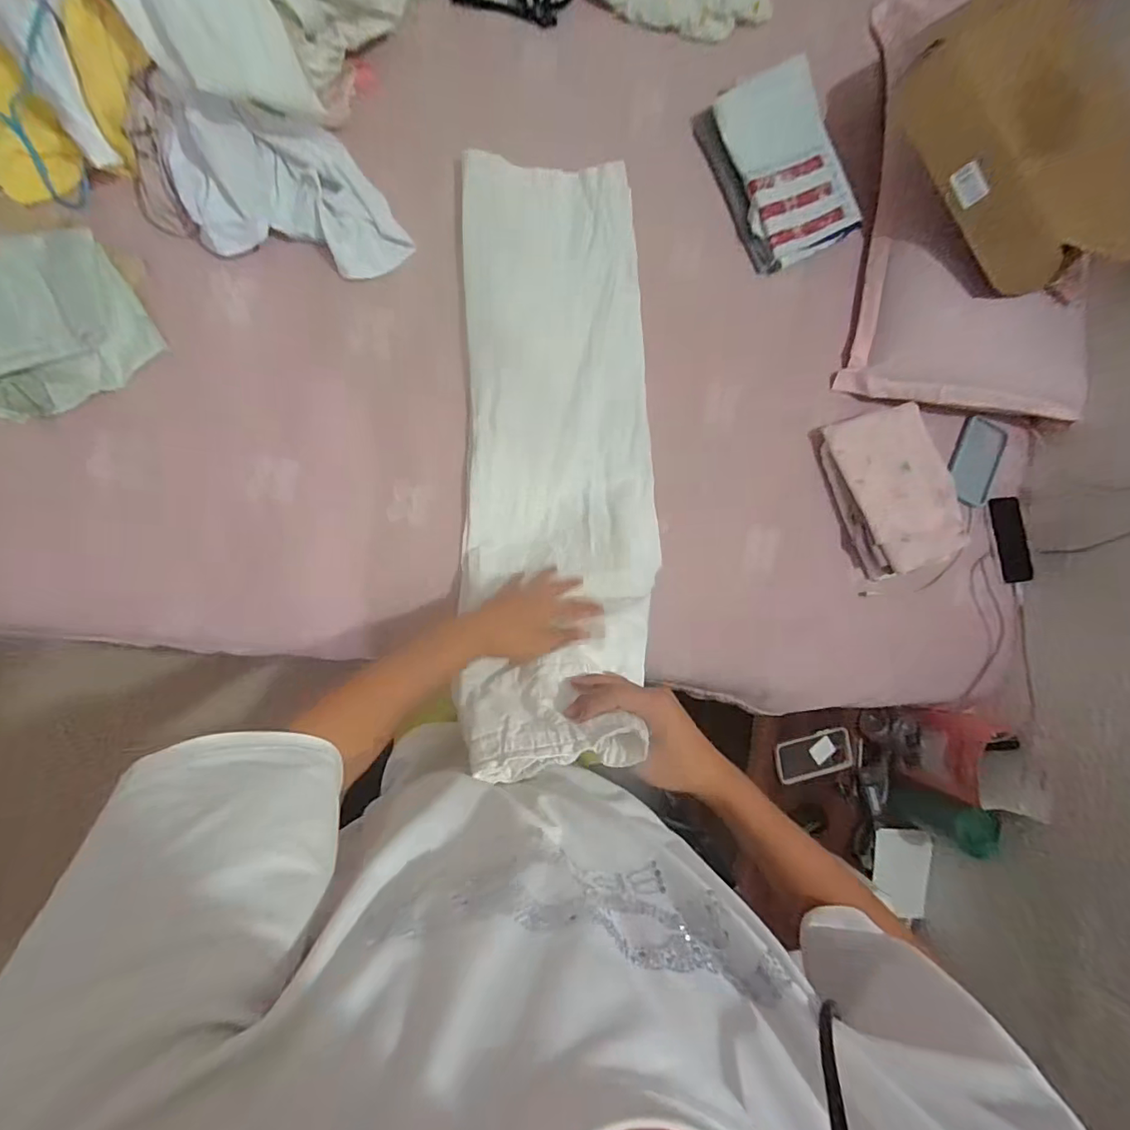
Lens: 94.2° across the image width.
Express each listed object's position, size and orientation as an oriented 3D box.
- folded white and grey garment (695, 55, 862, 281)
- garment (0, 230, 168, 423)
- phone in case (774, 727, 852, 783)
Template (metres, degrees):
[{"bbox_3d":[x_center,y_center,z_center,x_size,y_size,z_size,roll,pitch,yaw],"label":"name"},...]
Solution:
[{"bbox_3d":[0.342,-0.626,0.830,0.179,0.058,0.274,-28,94,-9],"label":"folded white and grey garment"},{"bbox_3d":[-0.642,-0.270,0.596,0.273,0.071,0.191,-24,93,-9],"label":"garment"},{"bbox_3d":[0.459,0.350,0.969,0.147,0.017,0.071,-10,91,-10],"label":"phone in case"}]

